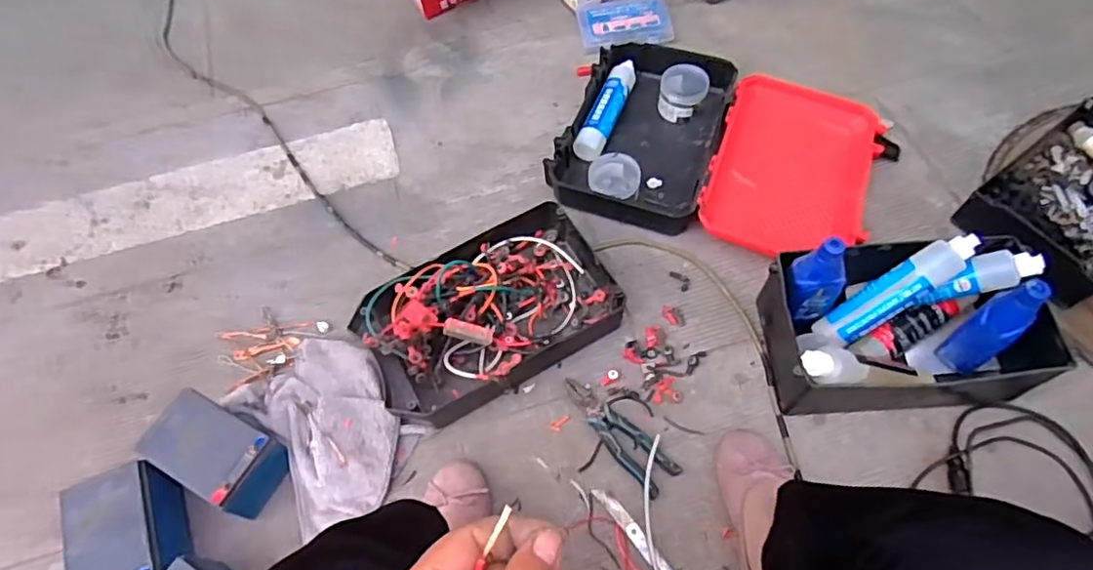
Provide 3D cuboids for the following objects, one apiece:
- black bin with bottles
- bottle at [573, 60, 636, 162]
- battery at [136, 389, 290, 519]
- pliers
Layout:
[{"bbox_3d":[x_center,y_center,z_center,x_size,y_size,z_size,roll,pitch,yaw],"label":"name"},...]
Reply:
[{"bbox_3d":[0.463,0.050,0.833,0.315,0.171,0.195,-5,61,0],"label":"black bin with bottles"},{"bbox_3d":[0.110,-0.310,1.128,0.050,0.050,0.241,19,64,13],"label":"bottle"},{"bbox_3d":[-0.422,0.213,0.808,0.161,0.080,0.102,23,65,15],"label":"battery"},{"bbox_3d":[0.094,0.199,0.857,0.054,0.017,0.190,-39,66,-17],"label":"pliers"}]

